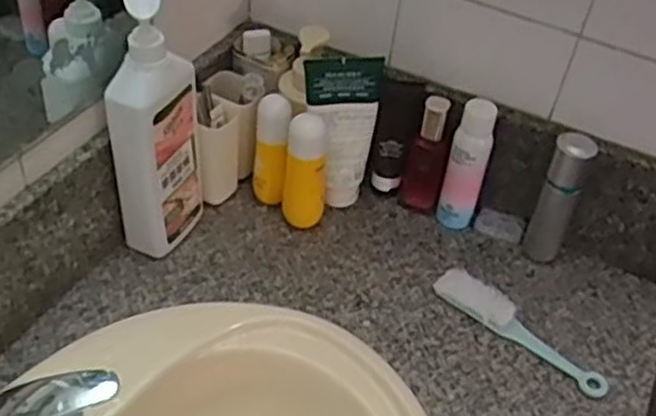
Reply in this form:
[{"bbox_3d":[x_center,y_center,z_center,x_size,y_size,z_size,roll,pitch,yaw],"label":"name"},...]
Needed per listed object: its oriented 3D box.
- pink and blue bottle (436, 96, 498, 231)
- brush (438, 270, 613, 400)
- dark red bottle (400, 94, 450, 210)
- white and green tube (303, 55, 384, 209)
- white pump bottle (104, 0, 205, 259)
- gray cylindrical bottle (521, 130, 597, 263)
[{"bbox_3d":[0.162,-0.049,0.891,0.048,0.171,0.036,17,45,11],"label":"pink and blue bottle"},{"bbox_3d":[0.205,0.129,0.813,0.046,0.021,0.208,-31,55,-33],"label":"brush"},{"bbox_3d":[0.119,-0.060,0.906,0.040,0.160,0.030,14,44,7],"label":"dark red bottle"},{"bbox_3d":[0.011,-0.083,0.899,0.084,0.193,0.059,7,44,0],"label":"white and green tube"},{"bbox_3d":[-0.178,-0.083,0.794,0.052,0.304,0.096,22,46,15],"label":"white pump bottle"},{"bbox_3d":[0.264,-0.011,0.866,0.042,0.163,0.047,20,45,13],"label":"gray cylindrical bottle"}]

